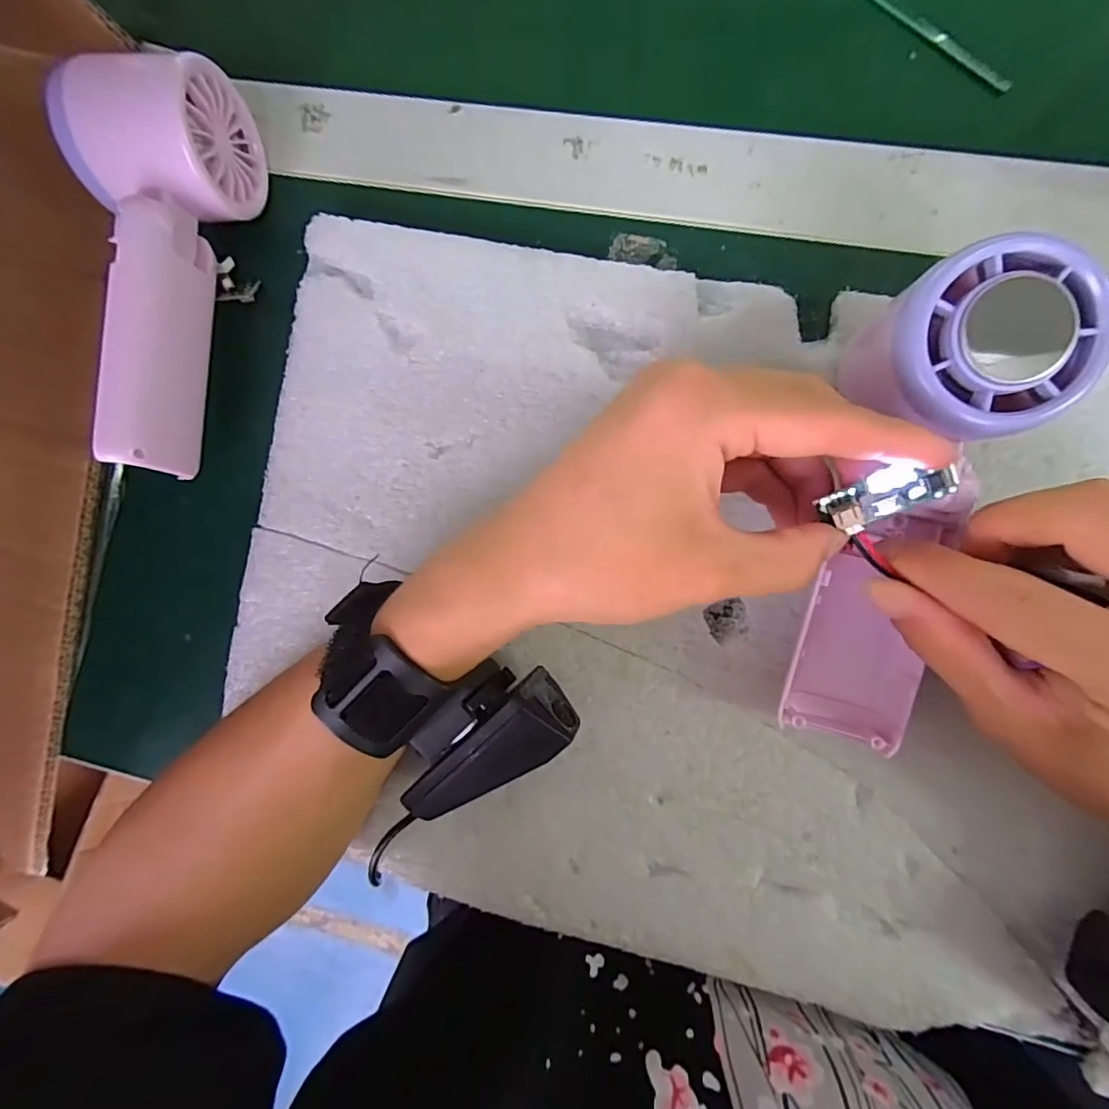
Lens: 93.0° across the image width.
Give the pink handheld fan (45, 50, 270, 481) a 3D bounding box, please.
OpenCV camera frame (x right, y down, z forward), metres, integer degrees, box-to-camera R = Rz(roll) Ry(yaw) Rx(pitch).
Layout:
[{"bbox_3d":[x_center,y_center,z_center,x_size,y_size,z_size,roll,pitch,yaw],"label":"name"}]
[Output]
[{"bbox_3d":[-0.166,-0.117,0.219,0.049,0.049,0.164,4,89,8],"label":"pink handheld fan"}]

